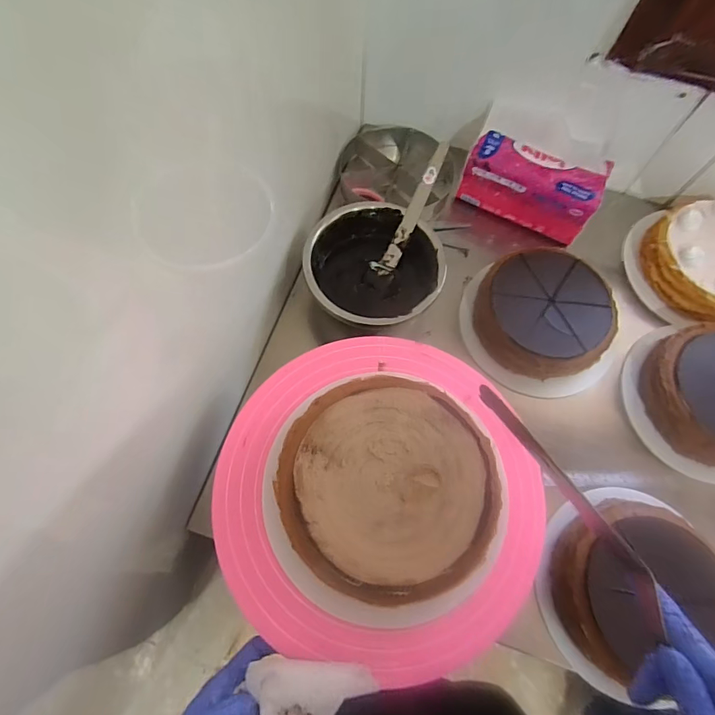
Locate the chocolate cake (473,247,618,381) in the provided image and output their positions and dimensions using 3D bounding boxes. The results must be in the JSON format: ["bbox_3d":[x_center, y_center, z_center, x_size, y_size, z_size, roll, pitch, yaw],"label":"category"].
[{"bbox_3d":[0.246,-0.056,0.570,0.173,0.057,0.163,1,70,-2],"label":"chocolate cake"}]

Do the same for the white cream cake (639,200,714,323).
[{"bbox_3d":[0.492,-0.137,0.596,0.159,0.061,0.161,1,70,-2],"label":"white cream cake"}]

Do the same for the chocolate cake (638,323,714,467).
[{"bbox_3d":[0.452,0.047,0.537,0.156,0.064,0.174,-15,71,-7],"label":"chocolate cake"}]

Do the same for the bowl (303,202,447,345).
[{"bbox_3d":[0.021,-0.110,0.558,0.171,0.100,0.159,1,70,-2],"label":"bowl"}]

